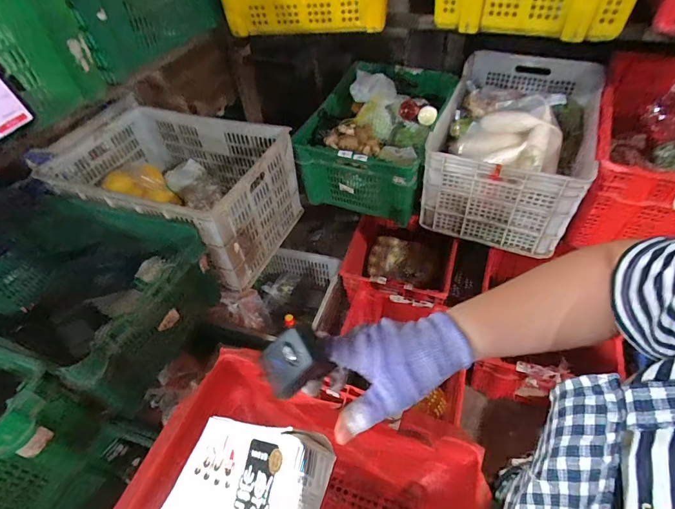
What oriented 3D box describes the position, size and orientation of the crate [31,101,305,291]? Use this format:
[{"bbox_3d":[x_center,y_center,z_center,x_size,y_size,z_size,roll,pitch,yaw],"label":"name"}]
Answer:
[{"bbox_3d":[-0.488,-0.190,1.167,0.642,0.290,0.403,13,51,17],"label":"crate"}]

